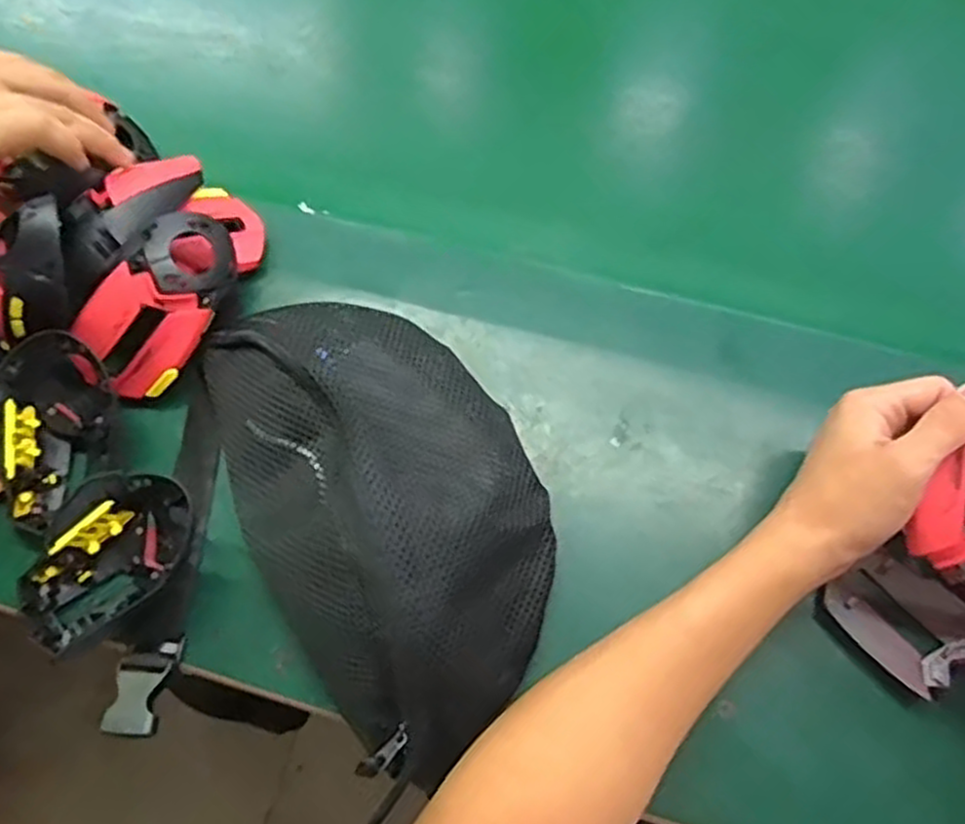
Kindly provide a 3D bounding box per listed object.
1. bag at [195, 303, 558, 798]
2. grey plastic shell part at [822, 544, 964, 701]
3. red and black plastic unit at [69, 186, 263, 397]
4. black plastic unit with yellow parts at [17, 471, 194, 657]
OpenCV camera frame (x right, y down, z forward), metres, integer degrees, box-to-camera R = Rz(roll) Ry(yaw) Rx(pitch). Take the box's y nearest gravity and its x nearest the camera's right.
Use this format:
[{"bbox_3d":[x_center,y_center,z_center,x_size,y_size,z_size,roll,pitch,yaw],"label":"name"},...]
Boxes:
[{"bbox_3d":[-0.053,0.040,0.429,0.155,0.068,0.267,-29,69,-11],"label":"bag"},{"bbox_3d":[0.230,0.112,0.422,0.059,0.013,0.071,-37,71,-14],"label":"grey plastic shell part"},{"bbox_3d":[-0.187,-0.080,0.485,0.058,0.066,0.149,23,69,11],"label":"red and black plastic unit"},{"bbox_3d":[-0.214,0.080,0.437,0.062,0.049,0.107,40,73,16],"label":"black plastic unit with yellow parts"}]

